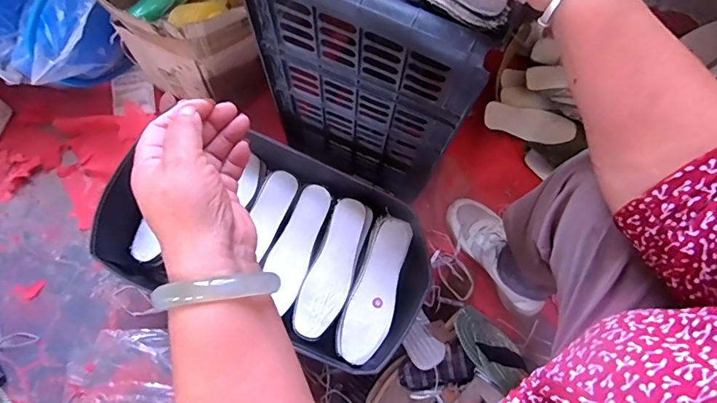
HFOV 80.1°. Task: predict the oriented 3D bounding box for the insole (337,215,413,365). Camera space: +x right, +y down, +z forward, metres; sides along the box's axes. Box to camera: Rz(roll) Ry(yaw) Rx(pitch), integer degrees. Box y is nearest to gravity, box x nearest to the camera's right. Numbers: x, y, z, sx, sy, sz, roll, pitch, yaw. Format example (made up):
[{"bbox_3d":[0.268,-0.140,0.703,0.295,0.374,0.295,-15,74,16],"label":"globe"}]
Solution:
[{"bbox_3d":[0.030,0.134,0.662,0.070,0.023,0.222,21,74,4],"label":"insole"}]

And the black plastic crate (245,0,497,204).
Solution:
[{"bbox_3d":[0.056,-0.251,0.646,0.264,0.443,0.311,25,74,5],"label":"black plastic crate"}]

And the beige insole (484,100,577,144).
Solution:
[{"bbox_3d":[0.339,-0.153,0.845,0.188,0.017,0.060,10,103,-6],"label":"beige insole"}]

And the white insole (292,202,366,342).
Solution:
[{"bbox_3d":[-0.037,0.103,0.676,0.067,0.017,0.220,20,73,4],"label":"white insole"}]

